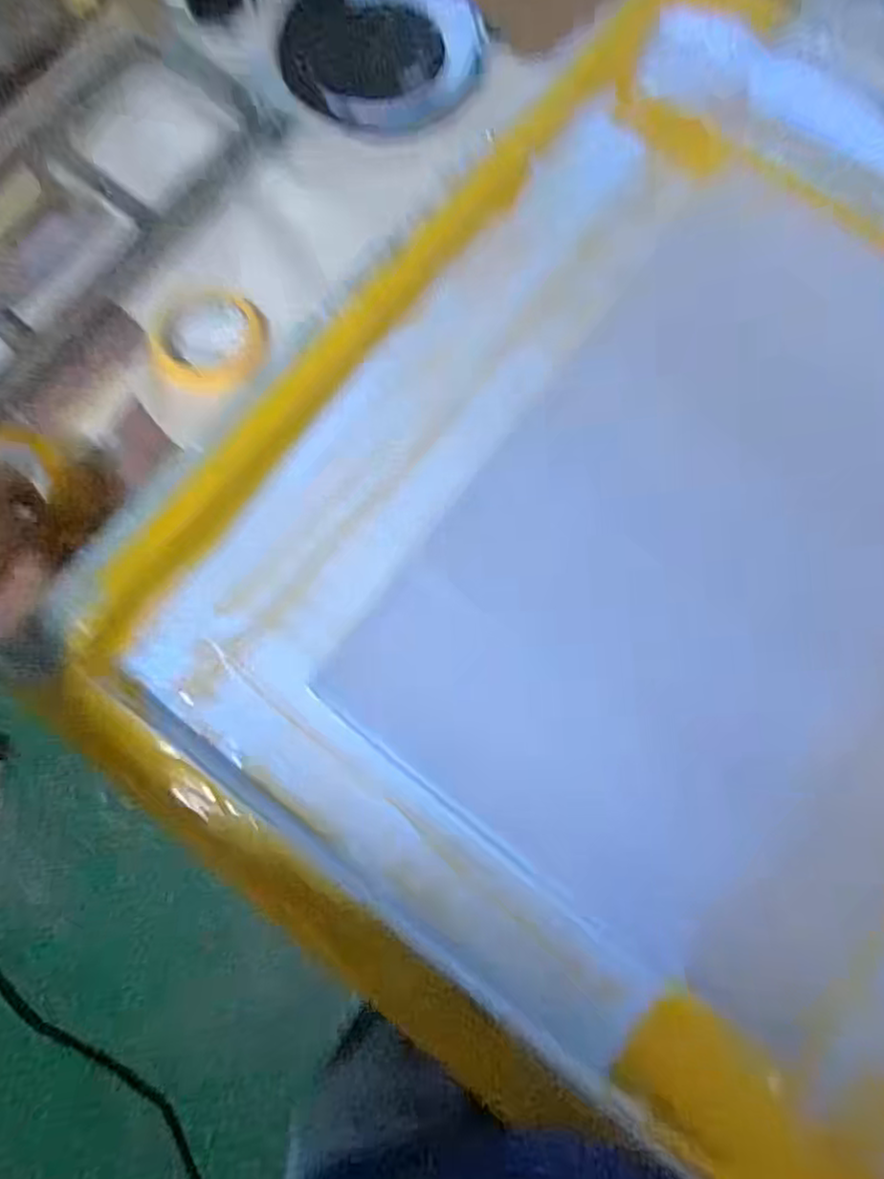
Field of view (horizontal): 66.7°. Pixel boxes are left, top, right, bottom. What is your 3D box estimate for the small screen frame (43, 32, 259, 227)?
[{"bbox_3d":[-0.289,-0.459,0.657,0.176,0.016,0.172,35,79,7],"label":"small screen frame"}]

